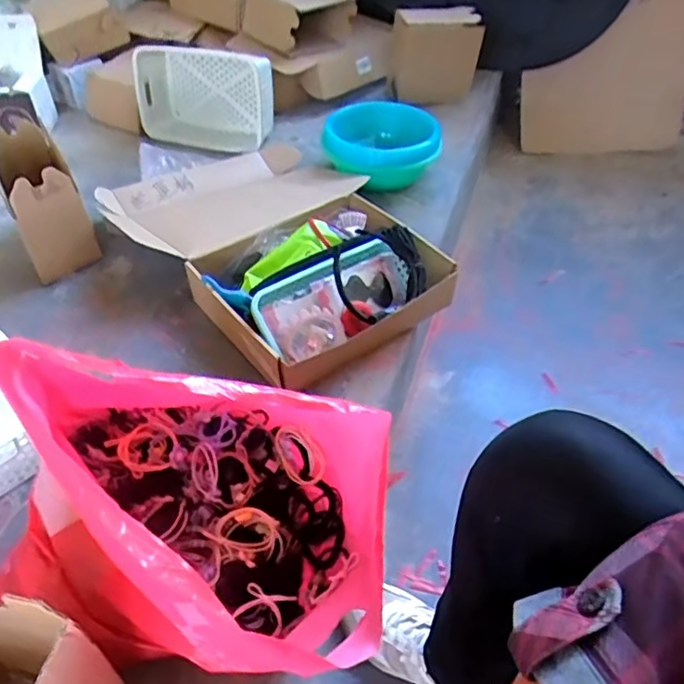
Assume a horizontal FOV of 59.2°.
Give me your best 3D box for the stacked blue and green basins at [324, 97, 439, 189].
[{"bbox_3d":[0.081,-0.397,1.248,0.234,0.107,0.219,0,44,0],"label":"stacked blue and green basins"}]

